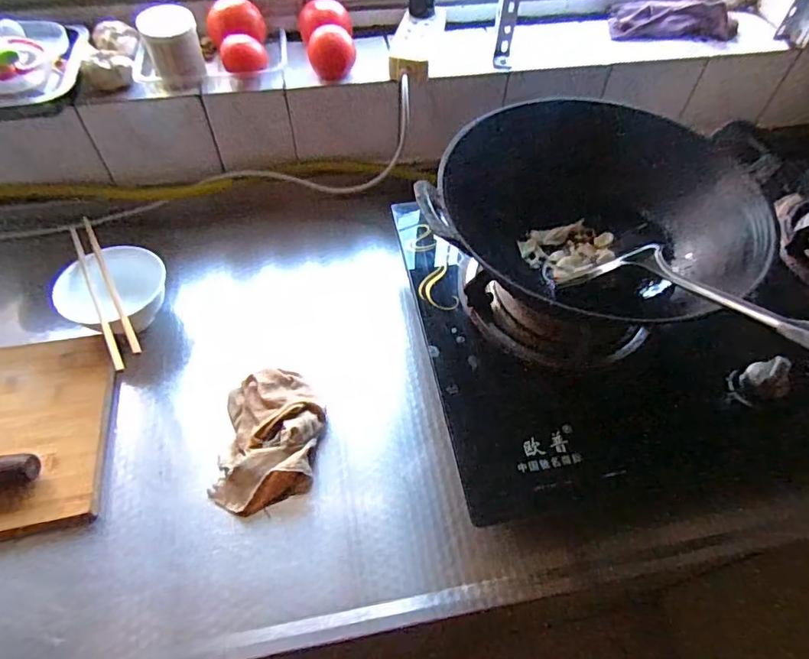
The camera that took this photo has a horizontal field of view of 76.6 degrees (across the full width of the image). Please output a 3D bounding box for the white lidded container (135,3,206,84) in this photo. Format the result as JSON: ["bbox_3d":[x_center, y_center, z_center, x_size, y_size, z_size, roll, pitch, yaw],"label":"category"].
[{"bbox_3d":[-0.283,-0.347,0.628,0.065,0.064,0.058,-13,57,-11],"label":"white lidded container"}]

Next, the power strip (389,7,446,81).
[{"bbox_3d":[0.016,-0.382,0.681,0.056,0.024,0.138,12,56,6],"label":"power strip"}]

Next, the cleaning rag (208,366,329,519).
[{"bbox_3d":[-0.138,0.108,0.527,0.099,0.032,0.148,3,55,0],"label":"cleaning rag"}]

